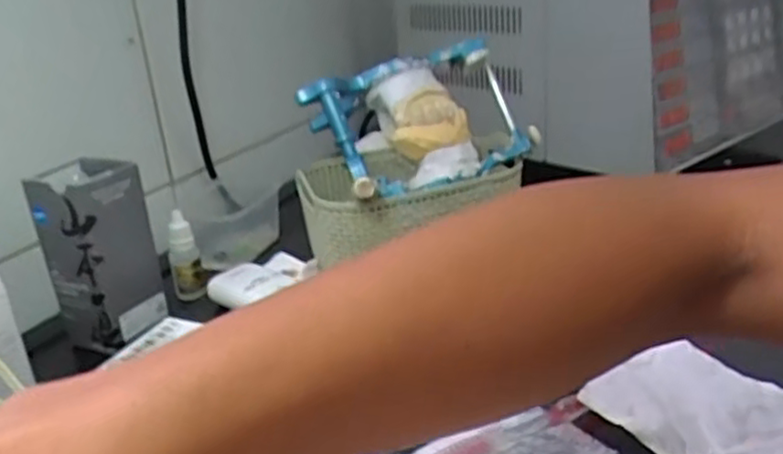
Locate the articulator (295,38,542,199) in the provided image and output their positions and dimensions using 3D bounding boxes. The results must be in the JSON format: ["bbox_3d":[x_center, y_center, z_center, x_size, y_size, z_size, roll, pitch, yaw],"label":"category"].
[{"bbox_3d":[0.015,-0.082,0.534,0.165,0.087,0.120,-18,26,-29],"label":"articulator"}]

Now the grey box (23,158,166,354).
[{"bbox_3d":[-0.214,0.015,0.517,0.056,0.123,0.057,5,25,22],"label":"grey box"}]

